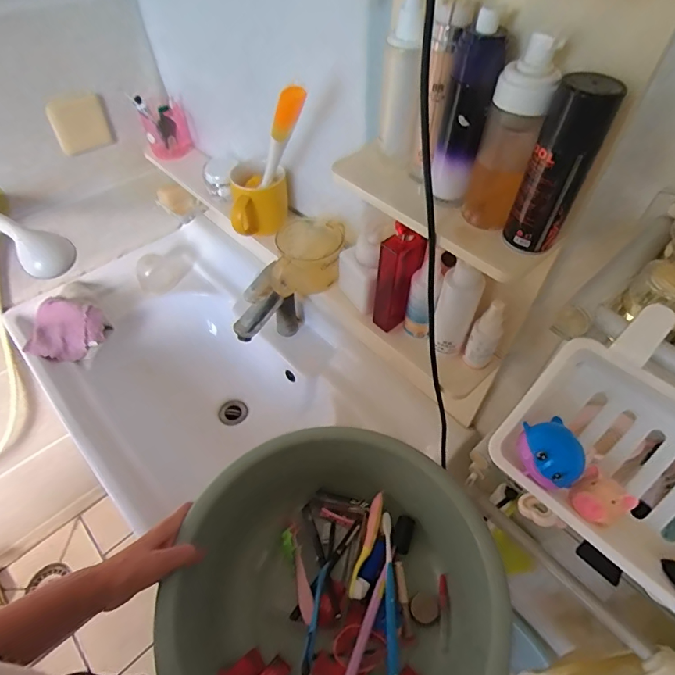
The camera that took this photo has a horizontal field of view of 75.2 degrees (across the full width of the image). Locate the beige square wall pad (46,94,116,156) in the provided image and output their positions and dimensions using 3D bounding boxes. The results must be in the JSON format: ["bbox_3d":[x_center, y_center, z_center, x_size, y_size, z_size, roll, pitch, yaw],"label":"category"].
[{"bbox_3d":[-0.448,-0.372,0.767,0.087,0.095,0.022,-28,57,-22],"label":"beige square wall pad"}]

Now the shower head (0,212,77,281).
[{"bbox_3d":[-0.464,-0.151,0.653,0.154,0.061,0.069,33,57,23],"label":"shower head"}]

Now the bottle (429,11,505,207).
[{"bbox_3d":[0.110,-0.188,0.381,0.036,0.141,0.033,4,51,2],"label":"bottle"}]

